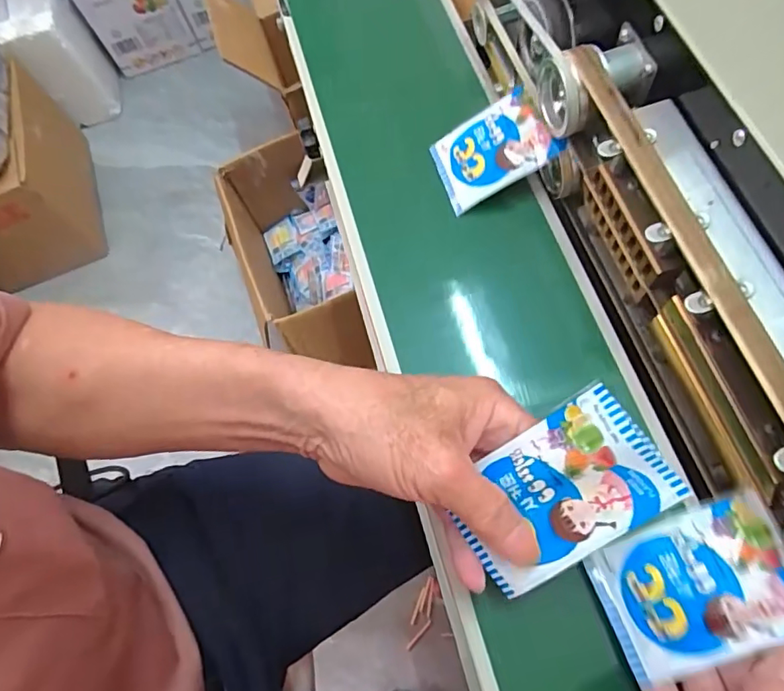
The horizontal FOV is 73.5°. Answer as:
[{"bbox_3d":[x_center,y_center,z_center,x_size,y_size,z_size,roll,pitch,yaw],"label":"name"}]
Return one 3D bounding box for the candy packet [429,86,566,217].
[{"bbox_3d":[0.072,-0.143,0.385,0.084,0.011,0.063,-28,69,23],"label":"candy packet"}]

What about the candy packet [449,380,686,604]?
[{"bbox_3d":[0.077,0.072,0.251,0.101,0.011,0.061,-41,80,22],"label":"candy packet"}]

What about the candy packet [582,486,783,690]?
[{"bbox_3d":[0.153,0.122,0.265,0.091,0.007,0.065,-26,60,12],"label":"candy packet"}]

